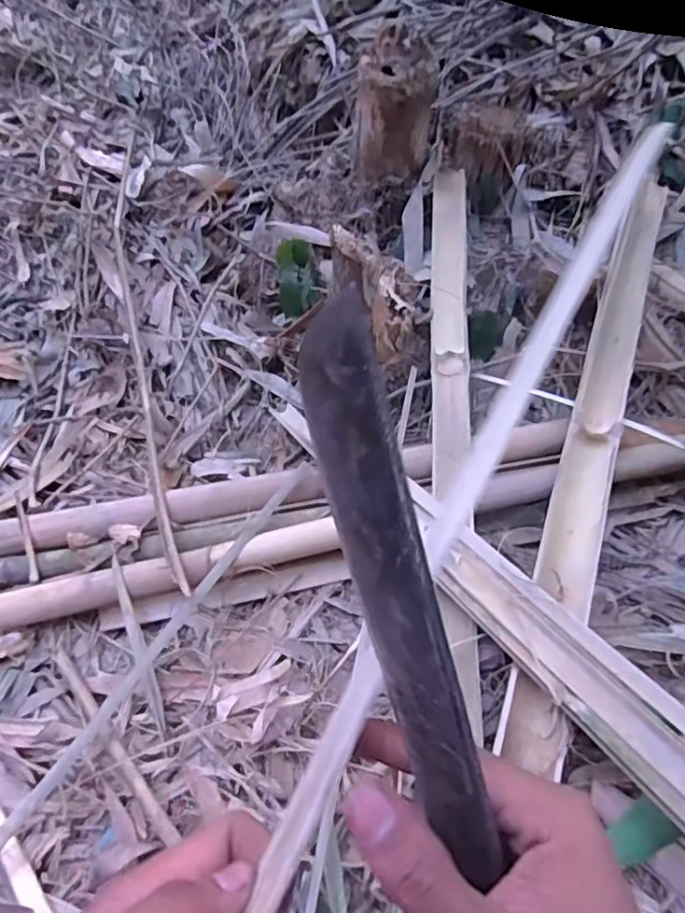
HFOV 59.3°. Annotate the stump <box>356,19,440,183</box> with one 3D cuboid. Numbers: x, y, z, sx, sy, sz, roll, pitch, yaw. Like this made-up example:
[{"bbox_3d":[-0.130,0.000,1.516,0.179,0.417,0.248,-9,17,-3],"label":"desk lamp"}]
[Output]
[{"bbox_3d":[0.085,-0.560,0.975,0.121,0.180,0.113,7,55,2],"label":"stump"}]

